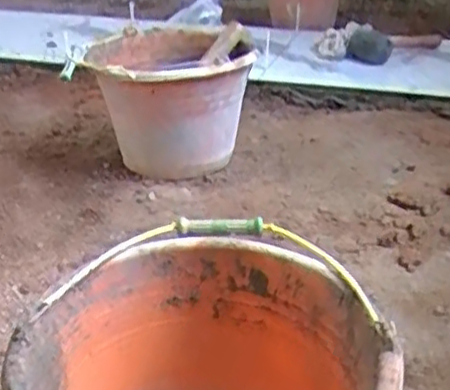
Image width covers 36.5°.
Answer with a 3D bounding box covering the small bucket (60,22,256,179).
[{"bbox_3d":[-0.085,-0.149,1.107,0.235,0.194,0.236,0,27,0],"label":"small bucket"}]

